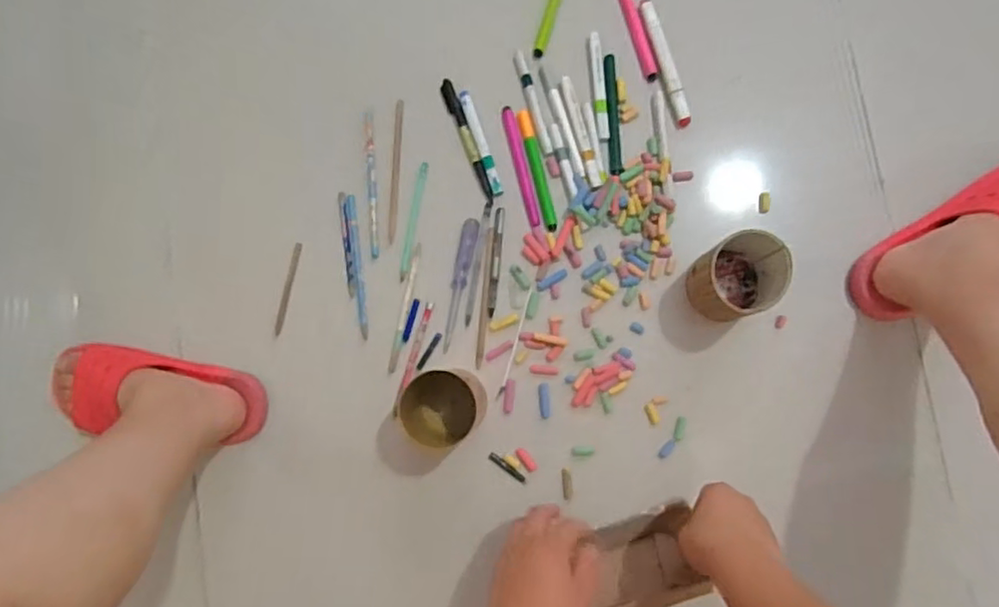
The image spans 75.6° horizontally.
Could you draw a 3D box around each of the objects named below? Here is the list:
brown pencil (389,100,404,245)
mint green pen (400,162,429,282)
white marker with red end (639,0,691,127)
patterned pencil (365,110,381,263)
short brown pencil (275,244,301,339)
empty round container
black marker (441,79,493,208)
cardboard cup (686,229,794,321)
[{"bbox_3d":[-0.119,-0.154,0.741,0.010,0.004,0.164,2,85,4],"label":"brown pencil"},{"bbox_3d":[-0.097,-0.094,0.732,0.011,0.004,0.135,10,86,5],"label":"mint green pen"},{"bbox_3d":[0.186,-0.273,0.724,0.019,0.012,0.153,-15,84,3],"label":"white marker with red end"},{"bbox_3d":[-0.147,-0.137,0.742,0.011,0.005,0.170,-5,85,4],"label":"patterned pencil"},{"bbox_3d":[-0.238,-0.016,0.725,0.009,0.004,0.105,13,86,5],"label":"short brown pencil"},{"bbox_3d":[-0.054,0.104,0.656,0.066,0.120,0.070,0,85,4],"label":"empty round container"},{"bbox_3d":[-0.036,-0.187,0.735,0.015,0.009,0.152,-22,84,2],"label":"black marker"},{"bbox_3d":[0.241,-0.024,0.657,0.077,0.097,0.071,0,85,4],"label":"cardboard cup"}]

